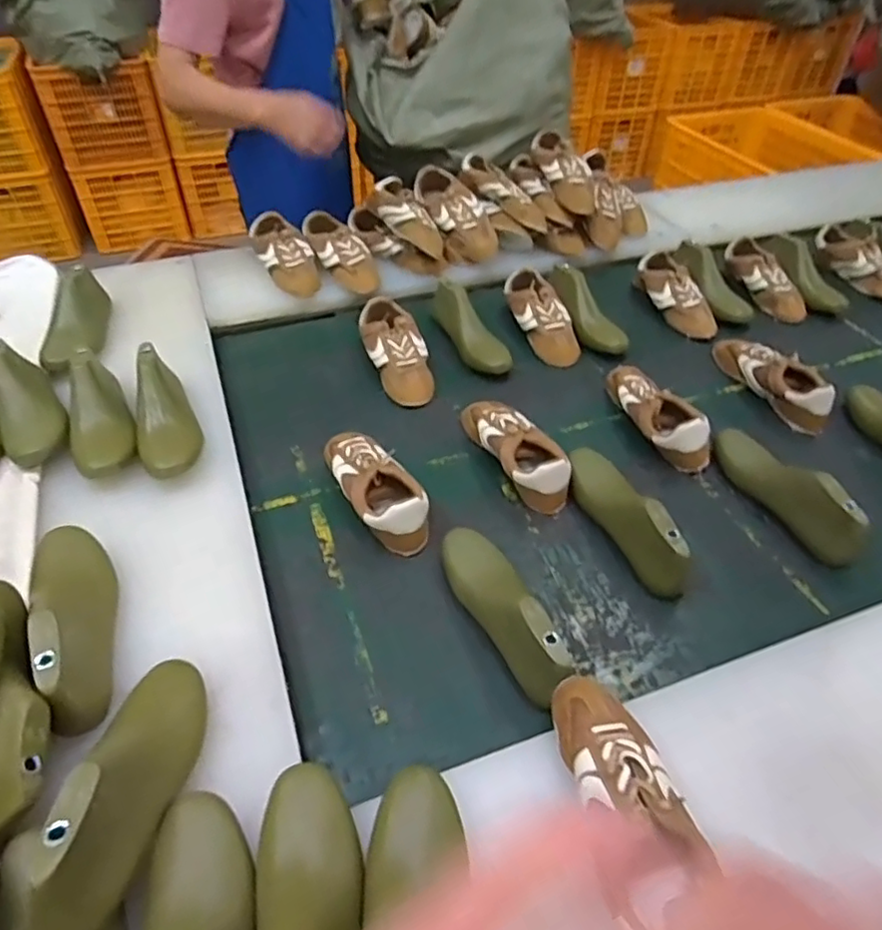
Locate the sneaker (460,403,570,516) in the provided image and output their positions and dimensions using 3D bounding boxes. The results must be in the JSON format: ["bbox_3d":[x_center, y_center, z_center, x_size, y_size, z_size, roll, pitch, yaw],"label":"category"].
[{"bbox_3d":[0.100,-0.030,0.890,0.082,0.064,0.224,-20,49,-20],"label":"sneaker"}]

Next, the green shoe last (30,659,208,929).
[{"bbox_3d":[-0.253,0.244,0.509,0.068,0.095,0.237,5,27,2],"label":"green shoe last"}]

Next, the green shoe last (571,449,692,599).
[{"bbox_3d":[0.226,0.058,0.788,0.076,0.086,0.227,-8,46,-10],"label":"green shoe last"}]

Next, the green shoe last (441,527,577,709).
[{"bbox_3d":[0.072,0.147,0.692,0.075,0.082,0.242,-16,48,-17],"label":"green shoe last"}]

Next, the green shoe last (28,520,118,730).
[{"bbox_3d":[-0.366,0.140,0.622,0.072,0.077,0.244,-19,49,-20],"label":"green shoe last"}]

